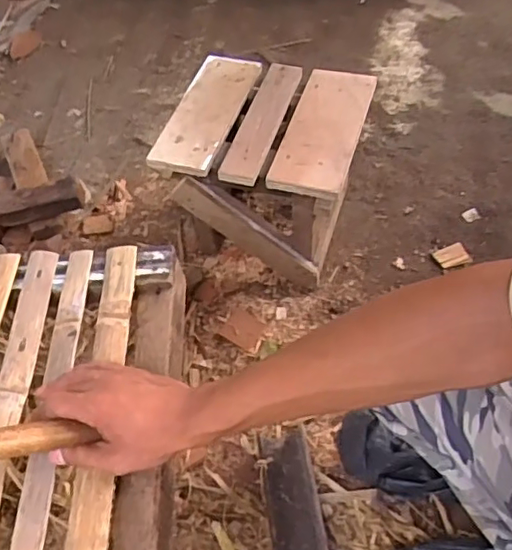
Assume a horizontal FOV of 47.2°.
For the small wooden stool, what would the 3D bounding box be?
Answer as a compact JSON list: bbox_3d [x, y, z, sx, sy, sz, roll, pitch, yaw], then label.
[{"bbox_3d":[0.026,-0.191,1.074,0.305,0.259,0.298,11,53,14],"label":"small wooden stool"}]

